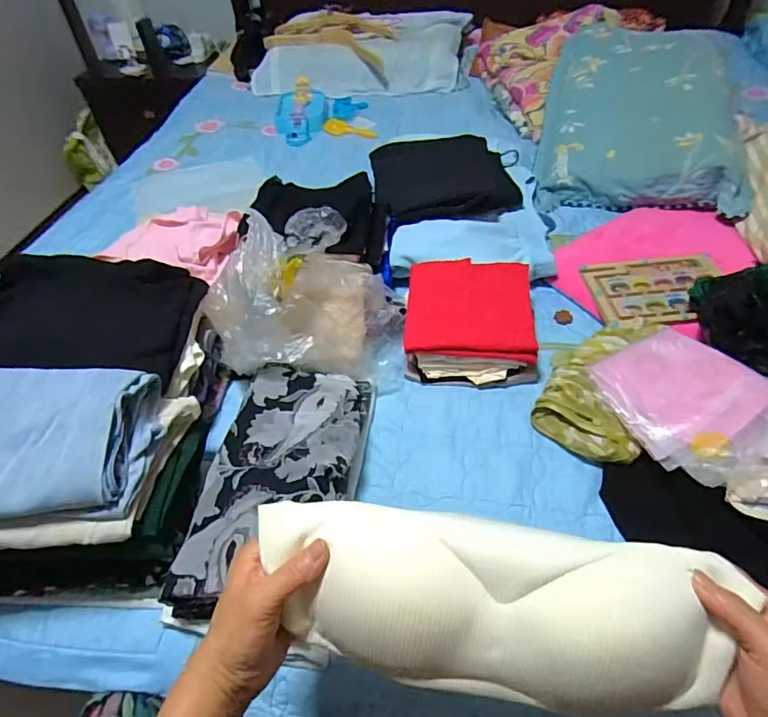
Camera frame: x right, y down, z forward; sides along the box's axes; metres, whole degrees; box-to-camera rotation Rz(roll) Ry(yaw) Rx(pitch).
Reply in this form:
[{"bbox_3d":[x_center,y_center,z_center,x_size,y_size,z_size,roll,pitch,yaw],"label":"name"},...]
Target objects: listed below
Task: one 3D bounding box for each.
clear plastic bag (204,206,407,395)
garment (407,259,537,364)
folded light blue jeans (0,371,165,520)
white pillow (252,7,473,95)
[{"bbox_3d":[-0.110,-0.082,0.725,0.281,0.216,0.197,-7,48,-3],"label":"clear plastic bag"},{"bbox_3d":[0.132,-0.079,0.777,0.189,0.045,0.167,3,48,6],"label":"garment"},{"bbox_3d":[-0.386,0.083,0.508,0.279,0.079,0.163,-8,48,-4],"label":"folded light blue jeans"},{"bbox_3d":[-0.080,-1.015,1.662,0.659,0.141,0.399,7,49,9],"label":"white pillow"}]

